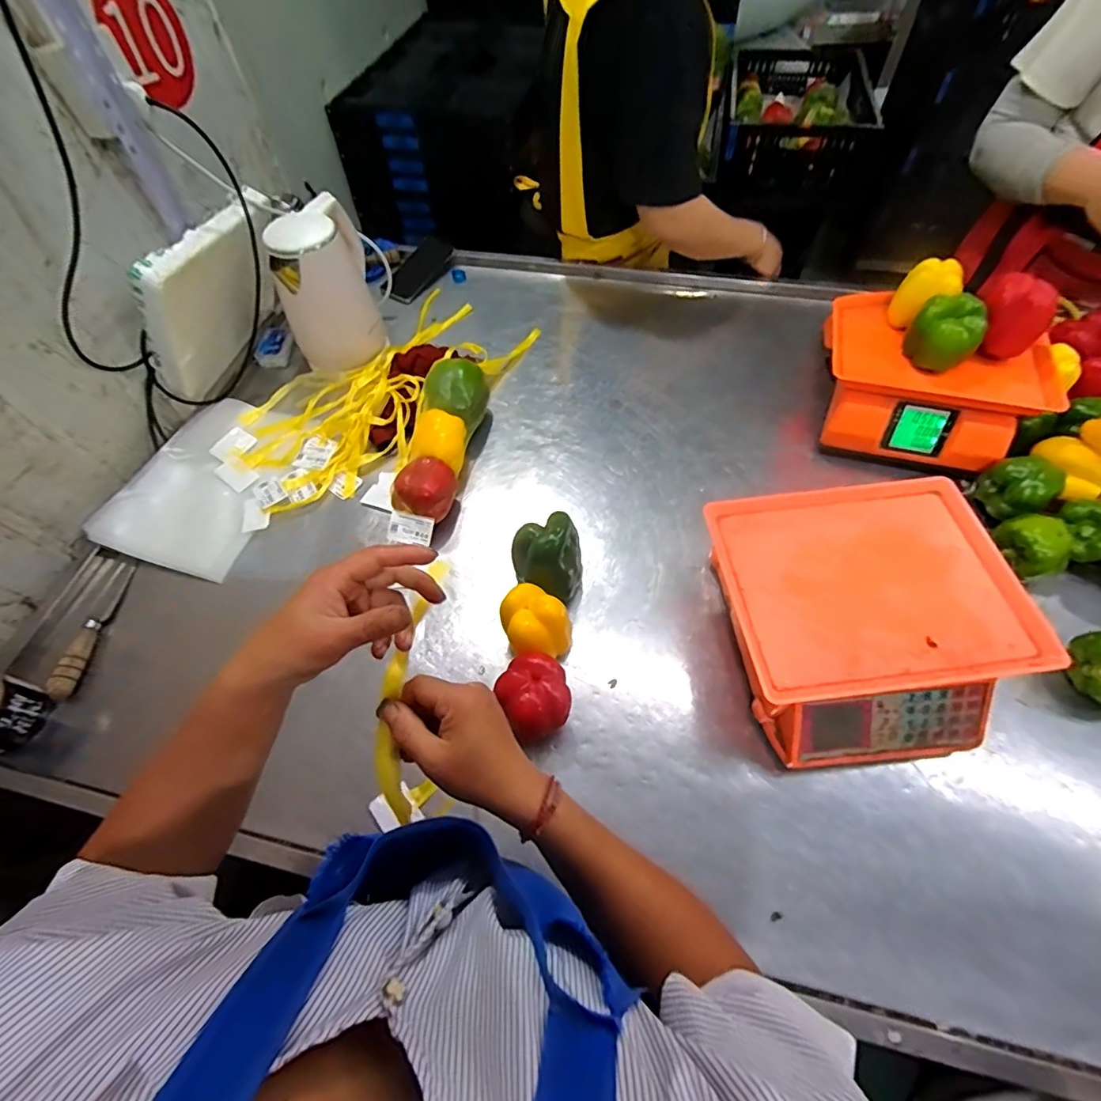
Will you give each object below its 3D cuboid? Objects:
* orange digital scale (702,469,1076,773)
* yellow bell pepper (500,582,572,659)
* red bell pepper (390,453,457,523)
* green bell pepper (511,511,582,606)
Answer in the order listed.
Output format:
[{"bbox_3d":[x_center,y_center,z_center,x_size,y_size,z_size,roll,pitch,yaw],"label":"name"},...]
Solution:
[{"bbox_3d":[0.342,0.079,0.593,0.285,0.122,0.282,-8,59,-1],"label":"orange digital scale"},{"bbox_3d":[-0.016,0.091,0.630,0.075,0.088,0.072,-2,59,3],"label":"yellow bell pepper"},{"bbox_3d":[-0.176,-0.084,0.733,0.076,0.071,0.076,-2,59,3],"label":"red bell pepper"},{"bbox_3d":[-0.004,0.014,0.660,0.083,0.114,0.084,-2,59,3],"label":"green bell pepper"}]

